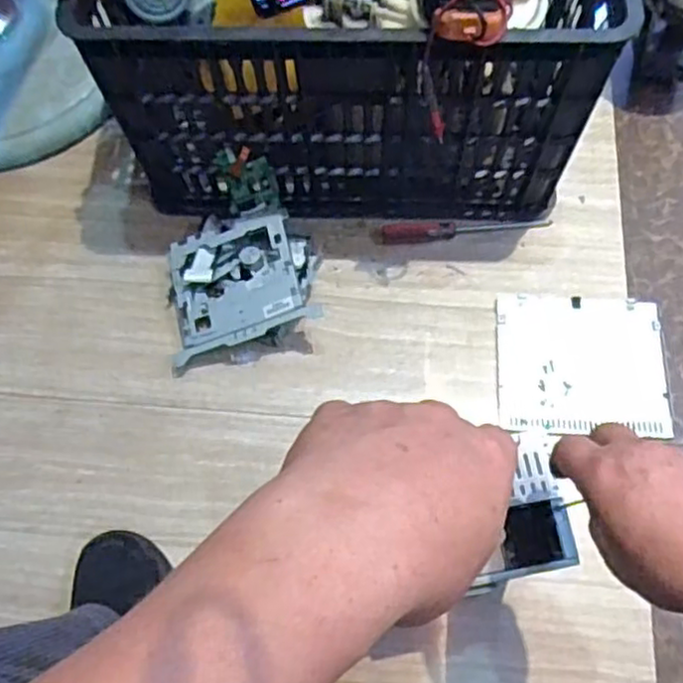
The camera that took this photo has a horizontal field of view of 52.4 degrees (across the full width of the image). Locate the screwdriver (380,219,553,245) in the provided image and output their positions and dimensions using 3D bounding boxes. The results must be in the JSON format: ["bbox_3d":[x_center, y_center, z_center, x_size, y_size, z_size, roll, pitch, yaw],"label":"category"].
[{"bbox_3d":[0.147,-0.131,0.814,0.198,0.020,0.020,-4,68,1],"label":"screwdriver"}]

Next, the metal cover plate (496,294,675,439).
[{"bbox_3d":[0.261,0.022,0.756,0.177,0.008,0.157,1,68,3],"label":"metal cover plate"}]

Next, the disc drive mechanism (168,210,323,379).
[{"bbox_3d":[-0.115,-0.066,0.783,0.169,0.063,0.155,-15,70,11],"label":"disc drive mechanism"}]

